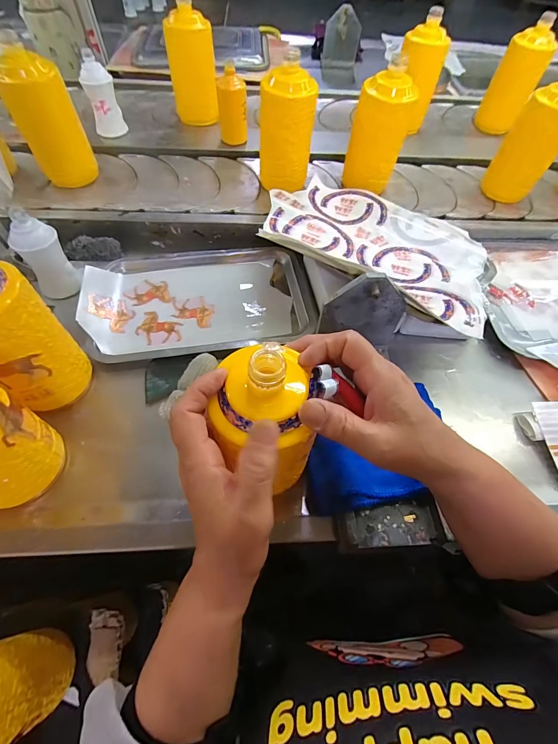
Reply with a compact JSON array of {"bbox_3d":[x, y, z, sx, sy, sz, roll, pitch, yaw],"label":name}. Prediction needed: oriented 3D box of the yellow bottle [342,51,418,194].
[{"bbox_3d":[0.169,-0.404,0.561,0.071,0.184,0.068,-10,63,-9],"label":"yellow bottle"}]

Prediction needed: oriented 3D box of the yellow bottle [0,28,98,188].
[{"bbox_3d":[-0.361,-0.393,0.523,0.086,0.169,0.070,-24,66,-15],"label":"yellow bottle"}]

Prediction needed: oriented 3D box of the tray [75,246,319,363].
[{"bbox_3d":[-0.115,-0.113,0.485,0.314,0.030,0.193,-9,63,-8],"label":"tray"}]

